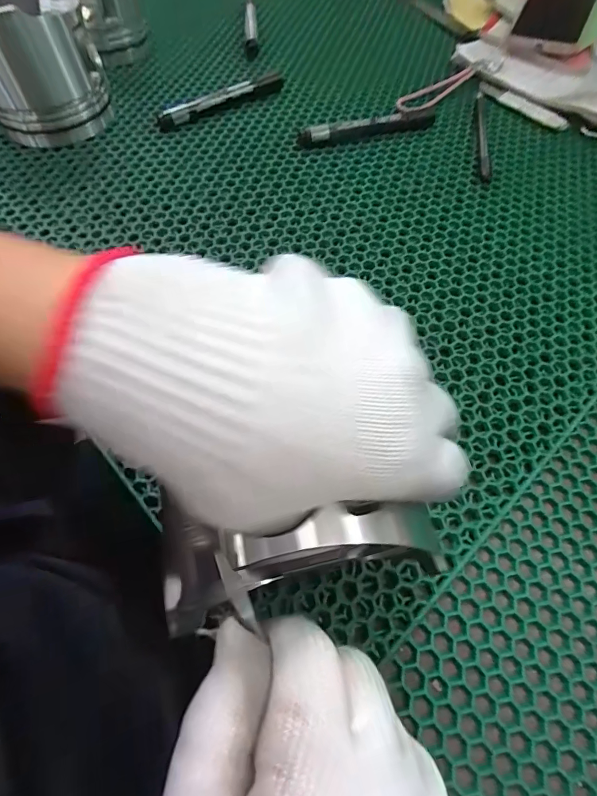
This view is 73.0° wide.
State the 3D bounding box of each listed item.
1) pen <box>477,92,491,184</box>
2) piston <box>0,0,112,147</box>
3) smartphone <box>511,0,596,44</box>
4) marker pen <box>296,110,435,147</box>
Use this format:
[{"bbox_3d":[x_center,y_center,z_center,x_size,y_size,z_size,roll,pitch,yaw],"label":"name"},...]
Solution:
[{"bbox_3d":[0.186,-0.264,0.405,0.010,0.006,0.145,10,63,2],"label":"pen"},{"bbox_3d":[-0.237,-0.304,0.361,0.102,0.098,0.107,-21,66,-13],"label":"piston"},{"bbox_3d":[0.305,-0.462,0.469,0.071,0.007,0.139,24,79,16],"label":"smartphone"},{"bbox_3d":[0.069,-0.264,0.397,0.143,0.016,0.015,-14,64,-10],"label":"marker pen"}]

